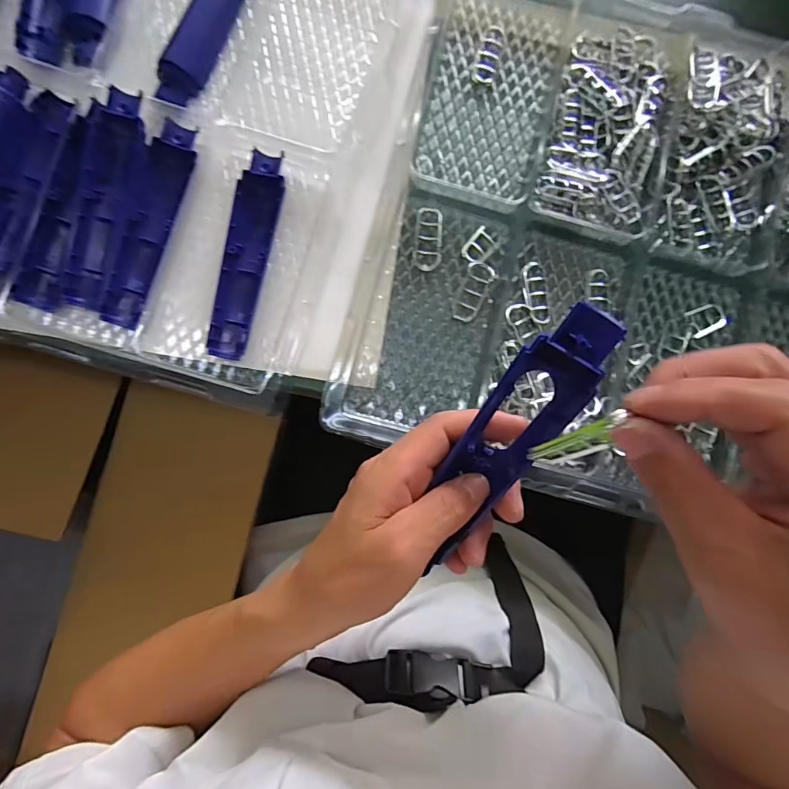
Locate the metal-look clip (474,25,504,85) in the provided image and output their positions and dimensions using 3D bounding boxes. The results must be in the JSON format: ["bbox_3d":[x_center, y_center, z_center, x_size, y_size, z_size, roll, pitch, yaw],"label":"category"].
[{"bbox_3d":[0.084,-0.303,0.396,0.018,0.007,0.059,15,86,-2],"label":"metal-look clip"}]

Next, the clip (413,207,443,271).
[{"bbox_3d":[0.029,-0.132,0.373,0.023,0.008,0.055,6,86,-3],"label":"clip"}]

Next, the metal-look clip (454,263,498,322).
[{"bbox_3d":[0.068,-0.085,0.372,0.024,0.007,0.052,19,86,-2],"label":"metal-look clip"}]

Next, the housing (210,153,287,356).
[{"bbox_3d":[-0.119,-0.111,0.358,0.037,0.016,0.165,14,86,-3],"label":"housing"}]

